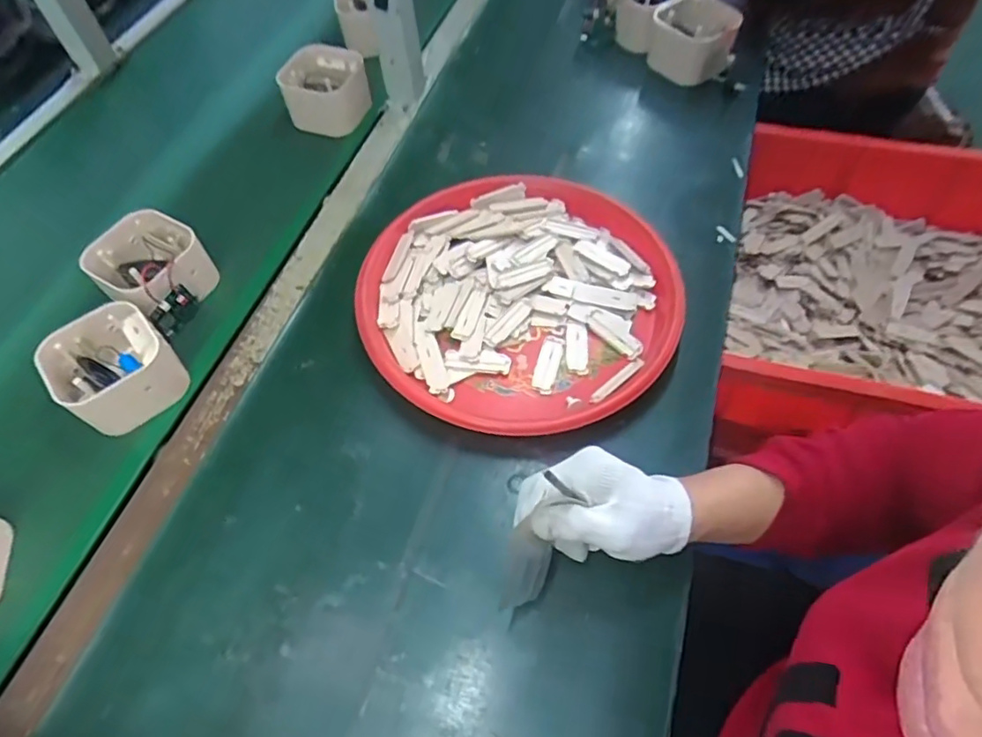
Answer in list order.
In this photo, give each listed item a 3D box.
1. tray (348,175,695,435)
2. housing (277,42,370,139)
[{"bbox_3d":[0.022,-0.067,0.538,0.280,0.061,0.272,-2,58,3],"label":"tray"},{"bbox_3d":[-0.202,-0.341,0.709,0.090,0.064,0.083,-2,58,3],"label":"housing"}]

